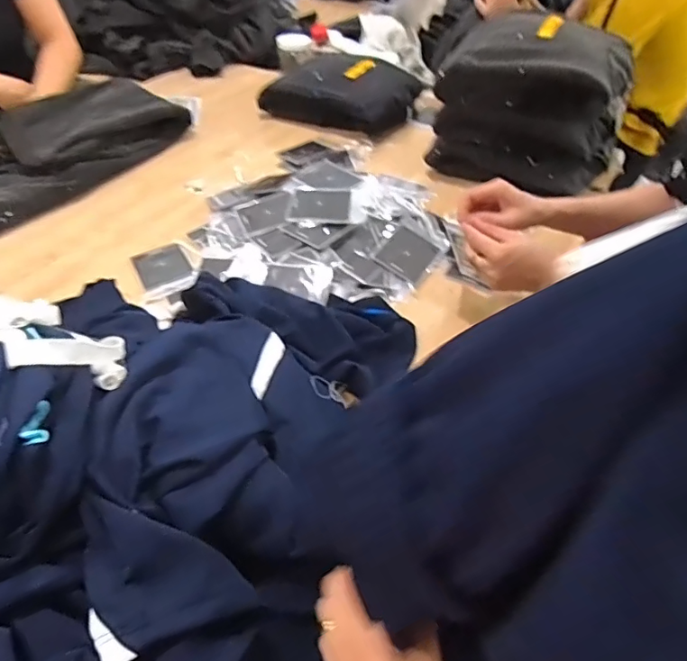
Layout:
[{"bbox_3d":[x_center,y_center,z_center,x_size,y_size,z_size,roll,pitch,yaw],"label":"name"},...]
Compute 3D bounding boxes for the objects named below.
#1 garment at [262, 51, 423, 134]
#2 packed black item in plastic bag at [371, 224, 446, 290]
[{"bbox_3d":[0.004,-0.584,1.243,0.322,0.102,0.279,21,48,19],"label":"garment"},{"bbox_3d":[0.105,-0.125,0.834,0.087,0.018,0.115,34,52,9],"label":"packed black item in plastic bag"}]

